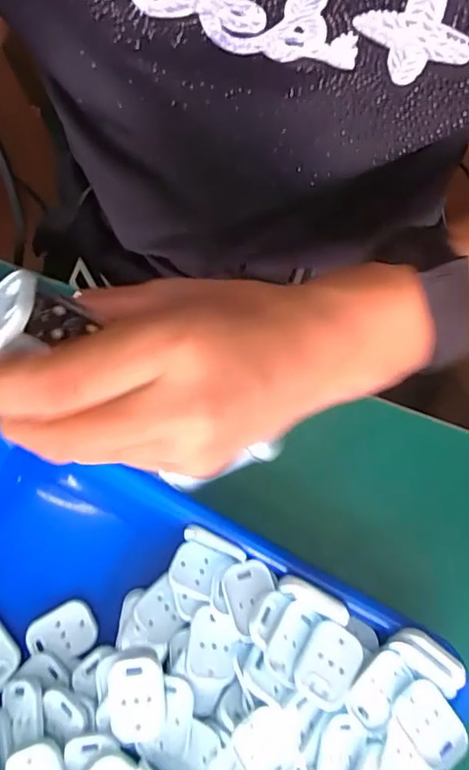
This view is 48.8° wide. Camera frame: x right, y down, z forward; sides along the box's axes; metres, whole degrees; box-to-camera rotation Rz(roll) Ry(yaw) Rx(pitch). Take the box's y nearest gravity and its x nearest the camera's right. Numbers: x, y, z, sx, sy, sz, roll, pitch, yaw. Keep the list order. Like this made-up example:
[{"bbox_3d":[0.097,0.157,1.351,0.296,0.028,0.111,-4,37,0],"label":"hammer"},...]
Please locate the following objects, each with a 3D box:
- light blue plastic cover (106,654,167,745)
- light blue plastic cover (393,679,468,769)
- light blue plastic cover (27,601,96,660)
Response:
[{"bbox_3d":[-0.053,0.170,0.280,0.029,0.009,0.042,-10,78,-4],"label":"light blue plastic cover"},{"bbox_3d":[0.107,0.183,0.277,0.028,0.004,0.042,-35,80,-9],"label":"light blue plastic cover"},{"bbox_3d":[-0.104,0.149,0.309,0.039,0.004,0.029,-25,79,-7],"label":"light blue plastic cover"}]

